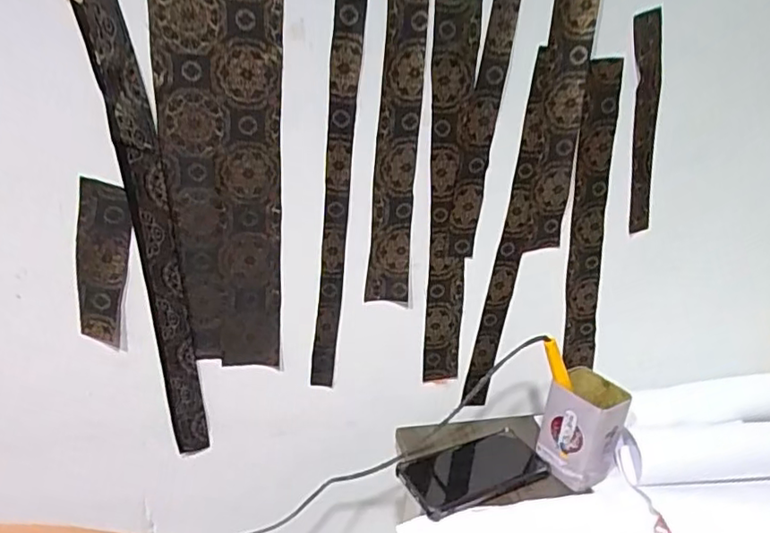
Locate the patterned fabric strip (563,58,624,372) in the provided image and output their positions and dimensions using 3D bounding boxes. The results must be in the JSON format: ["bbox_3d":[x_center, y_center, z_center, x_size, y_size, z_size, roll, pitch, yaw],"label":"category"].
[{"bbox_3d":[0.234,-0.037,0.706,0.044,0.387,0.011,-9,30,-7],"label":"patterned fabric strip"}]

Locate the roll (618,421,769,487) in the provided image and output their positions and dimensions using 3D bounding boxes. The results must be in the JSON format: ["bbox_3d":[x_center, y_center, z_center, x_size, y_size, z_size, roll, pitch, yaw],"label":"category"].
[{"bbox_3d":[0.437,0.215,0.721,0.330,0.049,0.065,0,25,-7],"label":"roll"}]

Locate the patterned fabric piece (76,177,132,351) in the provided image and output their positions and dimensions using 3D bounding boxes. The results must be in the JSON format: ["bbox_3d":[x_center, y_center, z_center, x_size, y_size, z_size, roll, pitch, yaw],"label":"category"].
[{"bbox_3d":[-0.285,0.001,0.612,0.048,0.173,0.007,10,19,-11],"label":"patterned fabric piece"}]

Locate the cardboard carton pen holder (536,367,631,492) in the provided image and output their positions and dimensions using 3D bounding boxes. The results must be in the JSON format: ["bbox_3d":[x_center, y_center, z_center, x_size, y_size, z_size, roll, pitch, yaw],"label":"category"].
[{"bbox_3d":[0.224,0.187,0.693,0.078,0.111,0.070,23,31,38],"label":"cardboard carton pen holder"}]

